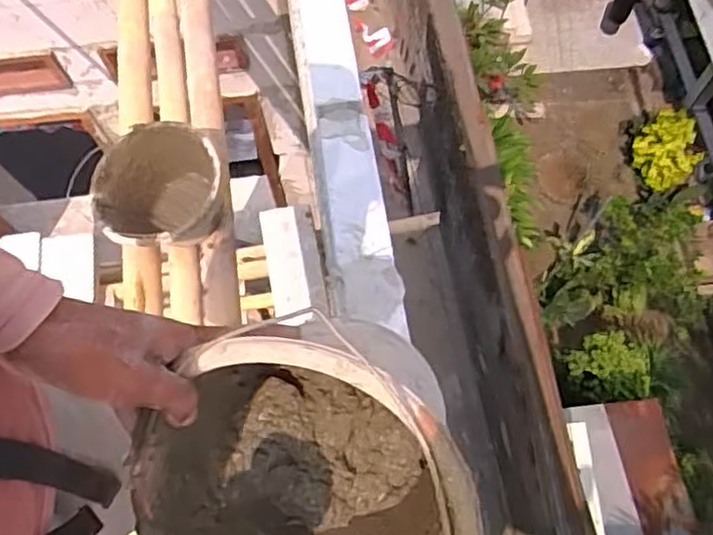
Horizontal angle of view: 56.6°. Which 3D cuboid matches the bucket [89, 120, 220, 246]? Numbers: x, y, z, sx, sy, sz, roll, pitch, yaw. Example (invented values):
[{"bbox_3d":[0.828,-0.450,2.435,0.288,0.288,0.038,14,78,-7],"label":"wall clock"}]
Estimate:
[{"bbox_3d":[-0.390,-0.149,1.309,0.245,0.152,0.232,-1,68,2],"label":"bucket"}]

